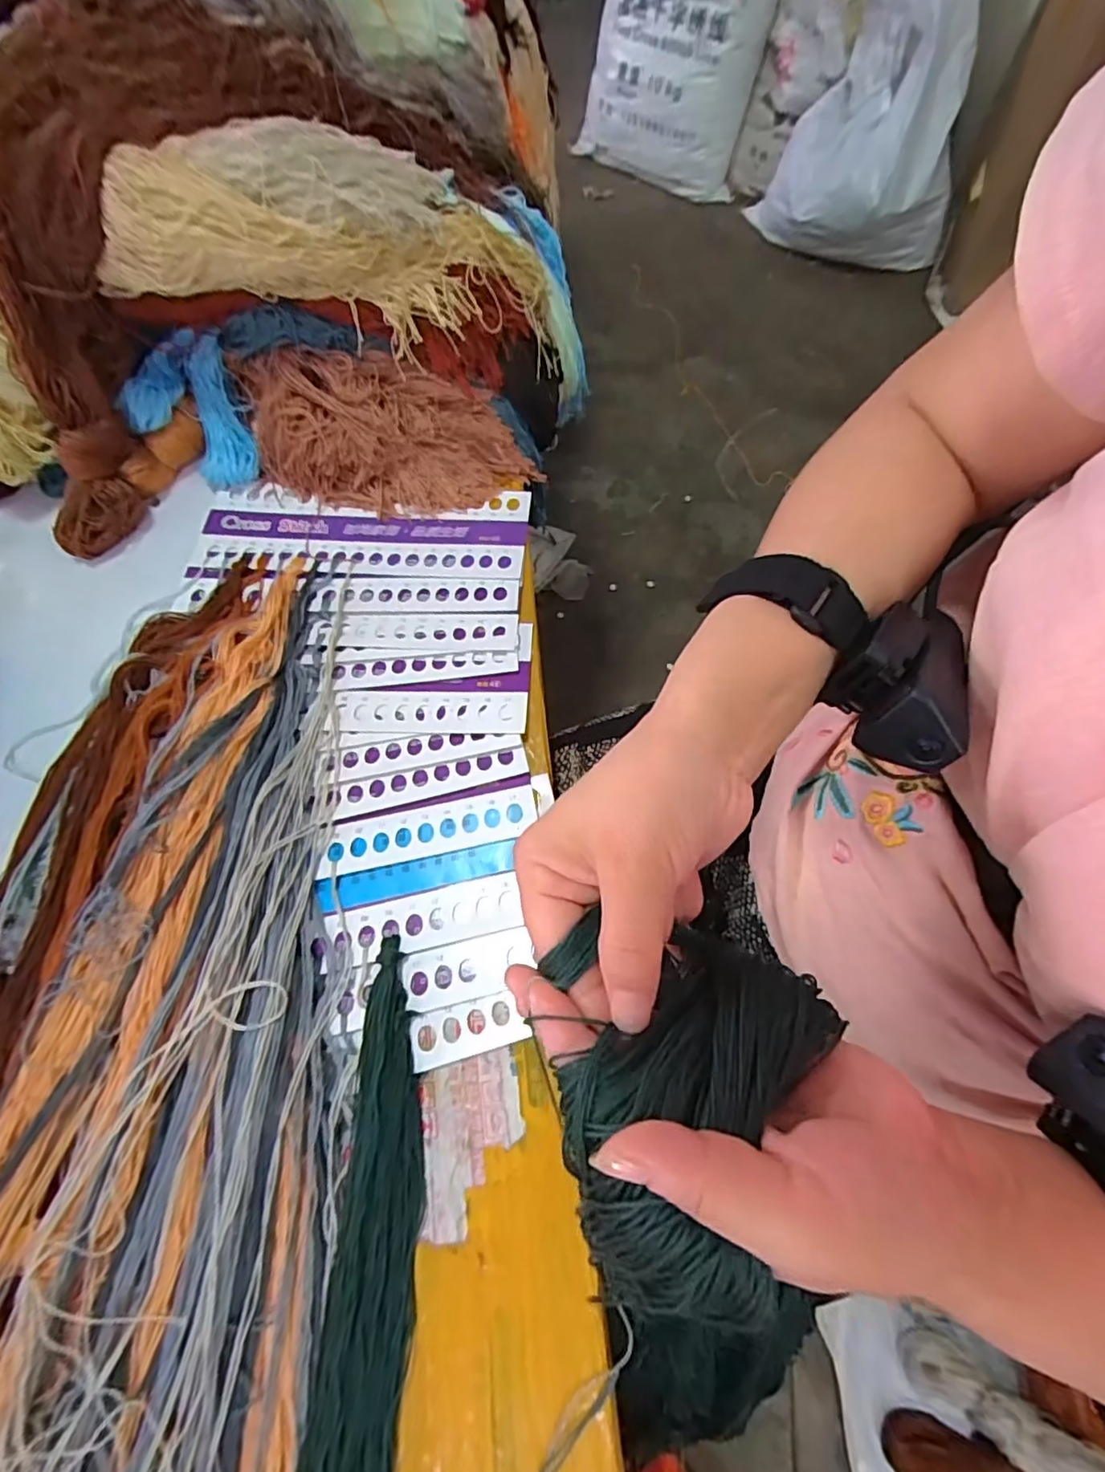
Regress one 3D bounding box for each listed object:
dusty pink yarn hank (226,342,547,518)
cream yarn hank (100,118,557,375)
[{"bbox_3d":[-0.126,-0.218,0.427,0.218,0.070,0.079,5,68,5],"label":"dusty pink yarn hank"},{"bbox_3d":[-0.120,-0.309,0.374,0.295,0.093,0.062,-5,66,-17],"label":"cream yarn hank"}]

